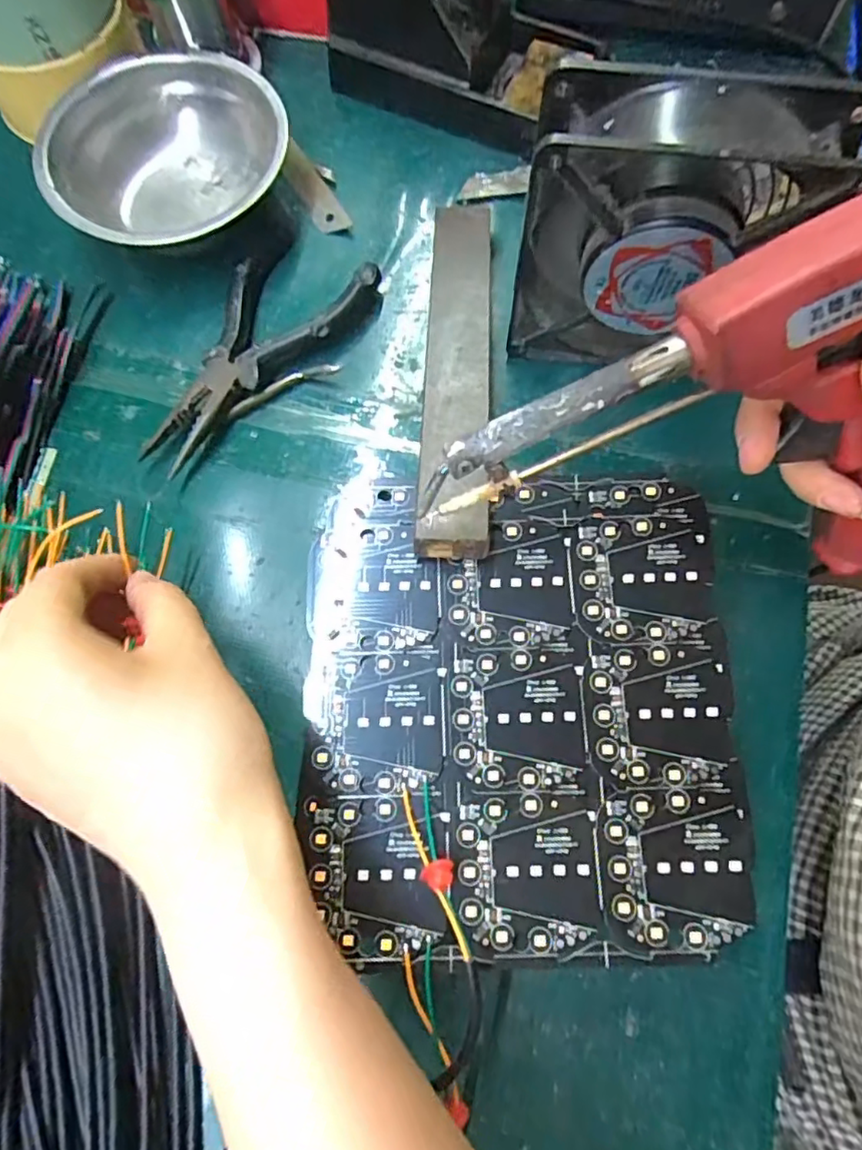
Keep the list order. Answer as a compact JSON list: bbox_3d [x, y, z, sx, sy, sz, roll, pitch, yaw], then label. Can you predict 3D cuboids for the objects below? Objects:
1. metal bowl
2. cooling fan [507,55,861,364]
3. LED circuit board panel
[{"bbox_3d":[-0.139,-0.219,0.333,0.123,0.043,0.123,0,74,0],"label":"metal bowl"},{"bbox_3d":[0.098,-0.140,0.266,0.119,0.120,0.038,8,74,2],"label":"cooling fan"},{"bbox_3d":[0.033,0.046,0.240,0.162,0.009,0.182,2,73,0],"label":"LED circuit board panel"}]

